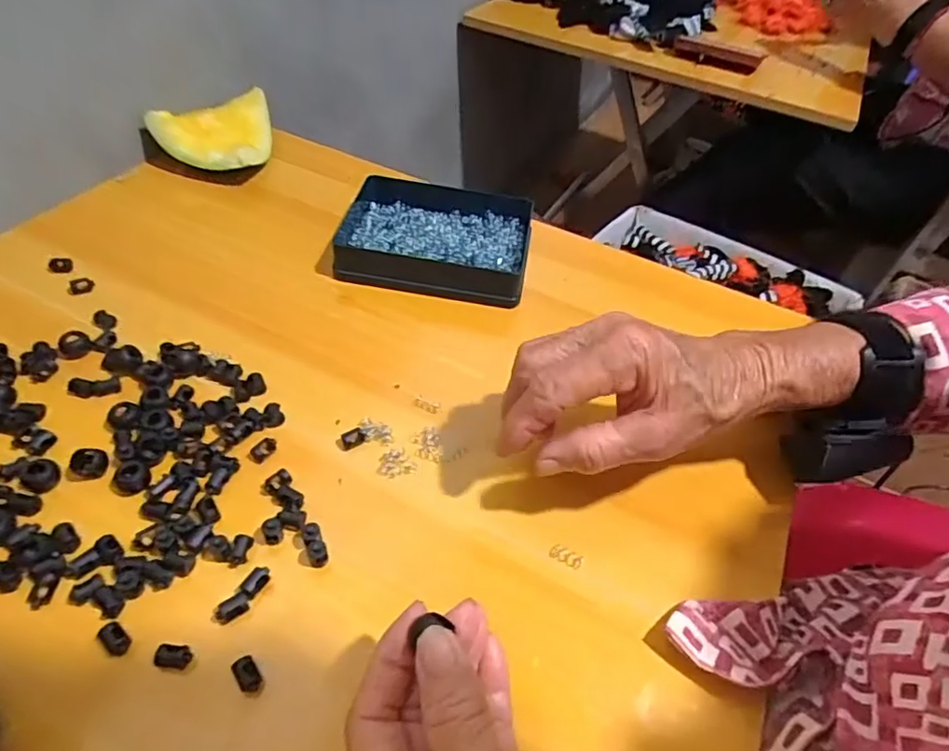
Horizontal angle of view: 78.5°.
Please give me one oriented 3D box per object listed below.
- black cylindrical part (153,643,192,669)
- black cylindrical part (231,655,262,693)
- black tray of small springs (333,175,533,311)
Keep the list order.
[{"bbox_3d":[-0.135,0.127,0.261,0.016,0.009,0.009,8,46,-2],"label":"black cylindrical part"},{"bbox_3d":[-0.101,0.134,0.259,0.009,0.009,0.014,-26,56,-29],"label":"black cylindrical part"},{"bbox_3d":[-0.033,-0.113,0.472,0.150,0.032,0.113,10,46,0],"label":"black tray of small springs"}]

